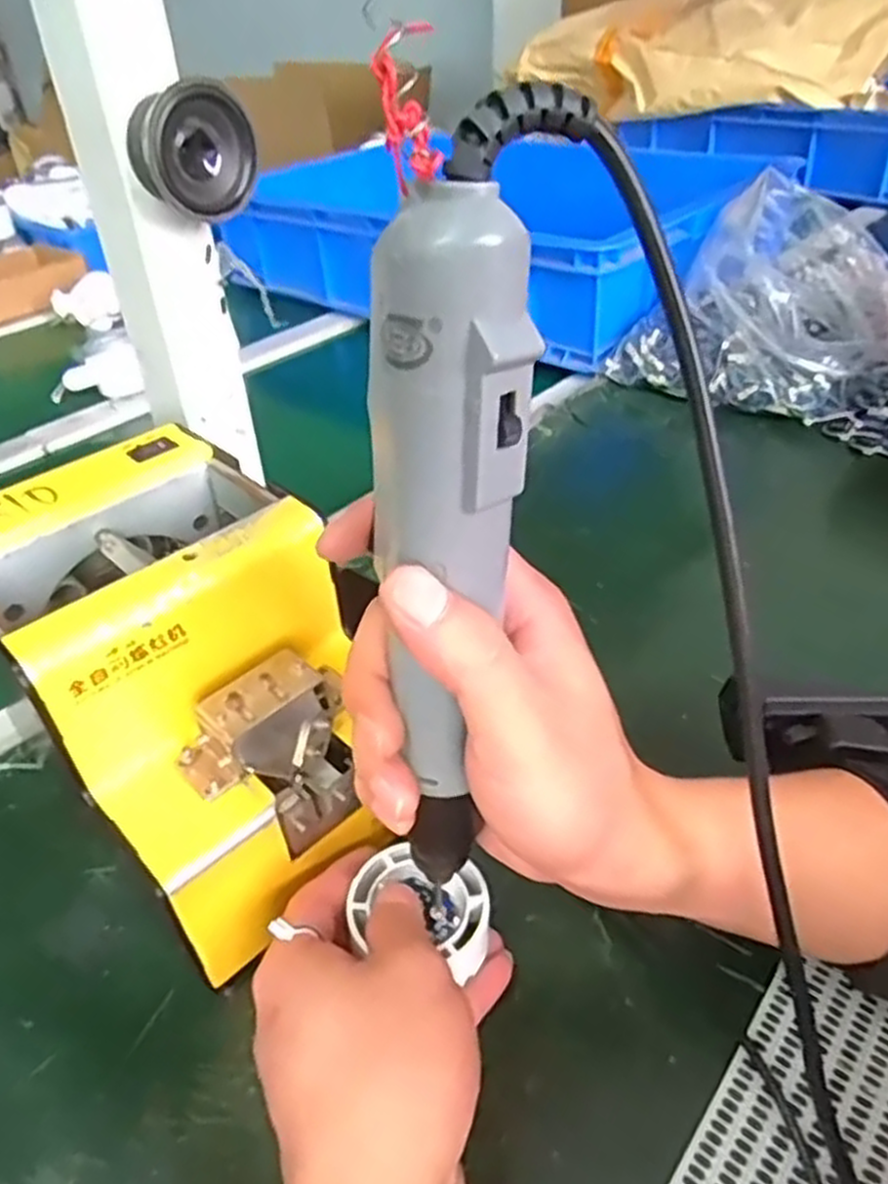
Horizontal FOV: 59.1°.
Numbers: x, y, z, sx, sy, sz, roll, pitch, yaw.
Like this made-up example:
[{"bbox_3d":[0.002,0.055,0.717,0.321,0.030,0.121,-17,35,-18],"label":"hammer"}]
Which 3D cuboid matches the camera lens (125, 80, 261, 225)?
[{"bbox_3d":[-0.112,-0.195,0.353,0.051,0.051,0.033,-21,19,-31],"label":"camera lens"}]

